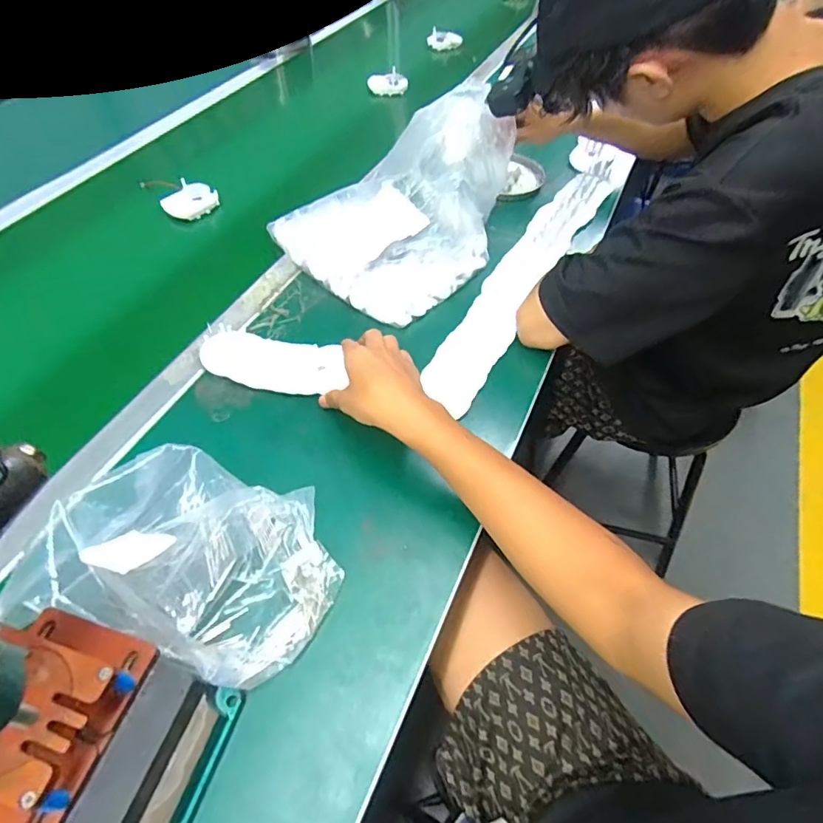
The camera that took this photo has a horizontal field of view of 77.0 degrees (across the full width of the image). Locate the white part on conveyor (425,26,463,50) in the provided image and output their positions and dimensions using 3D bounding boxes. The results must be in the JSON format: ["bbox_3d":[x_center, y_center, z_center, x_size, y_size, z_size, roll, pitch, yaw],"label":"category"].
[{"bbox_3d":[0.078,-0.860,1.200,0.078,0.031,0.029,12,53,6],"label":"white part on conveyor"}]

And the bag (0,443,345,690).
[{"bbox_3d":[-0.171,0.106,0.417,0.222,0.070,0.176,10,53,8],"label":"bag"}]

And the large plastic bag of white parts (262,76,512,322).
[{"bbox_3d":[-0.013,-0.290,0.672,0.252,0.156,0.281,37,61,25],"label":"large plastic bag of white parts"}]

